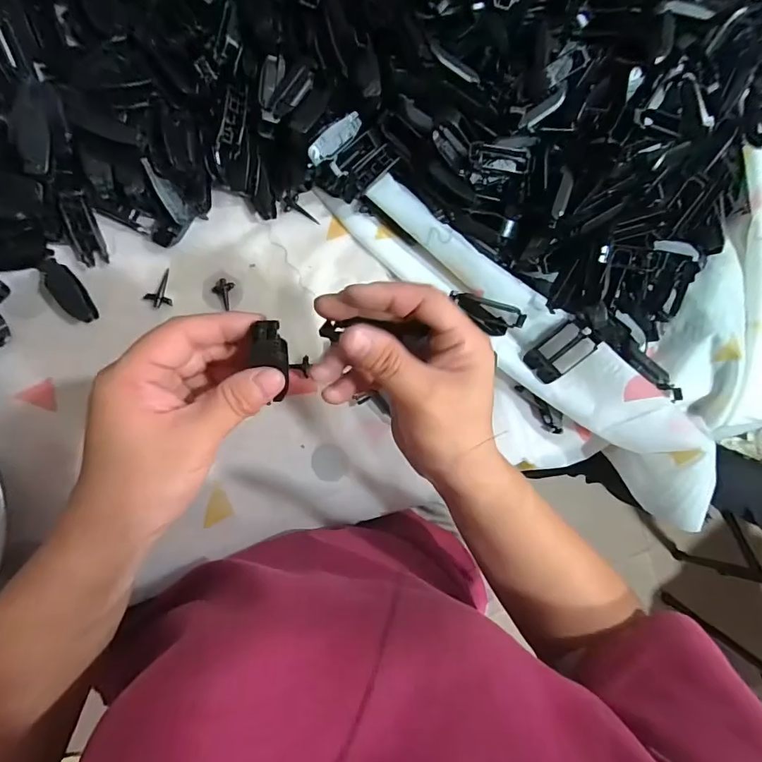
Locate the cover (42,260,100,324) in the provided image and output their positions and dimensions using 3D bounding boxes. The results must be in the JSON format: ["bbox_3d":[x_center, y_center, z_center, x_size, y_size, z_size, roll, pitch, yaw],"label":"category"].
[{"bbox_3d":[-0.234,-0.067,0.329,0.020,0.012,0.052,-35,95,-9],"label":"cover"}]

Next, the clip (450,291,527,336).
[{"bbox_3d":[0.088,-0.057,0.374,0.064,0.020,0.027,27,87,5],"label":"clip"}]

